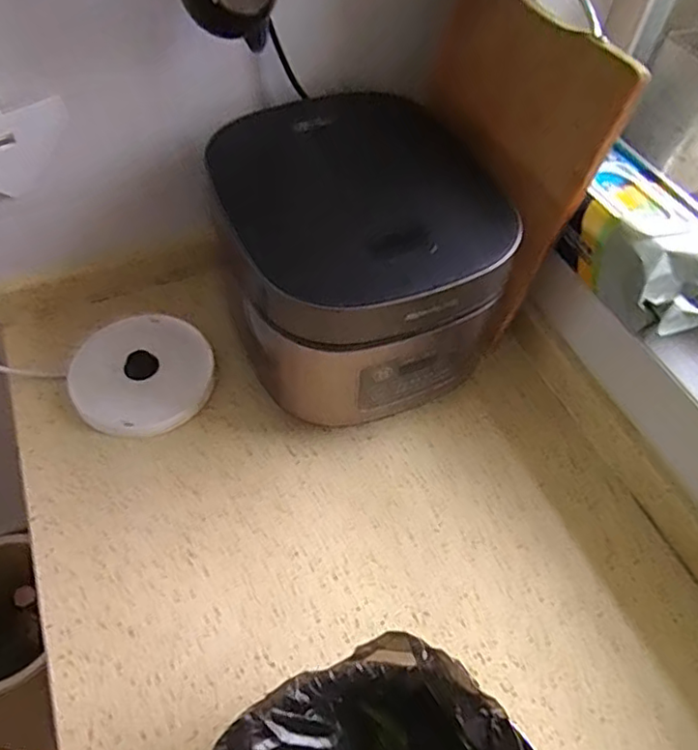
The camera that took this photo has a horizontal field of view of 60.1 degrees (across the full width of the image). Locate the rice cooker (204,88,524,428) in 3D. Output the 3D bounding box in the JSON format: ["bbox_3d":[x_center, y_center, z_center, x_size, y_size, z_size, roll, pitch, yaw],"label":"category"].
[{"bbox_3d":[-0.001,-0.106,0.629,0.212,0.226,0.272,-19,57,-15],"label":"rice cooker"}]

